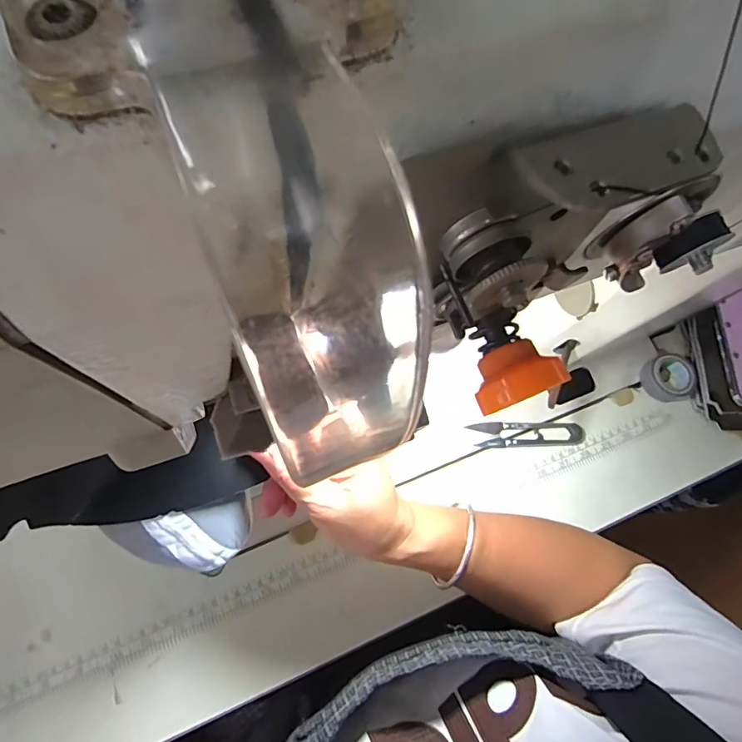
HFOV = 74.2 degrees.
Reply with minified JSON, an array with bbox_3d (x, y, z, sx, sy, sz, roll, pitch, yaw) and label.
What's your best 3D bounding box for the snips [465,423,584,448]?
[{"bbox_3d":[0.157,0.063,0.489,0.113,0.011,0.025,-1,66,-4],"label":"snips"}]

